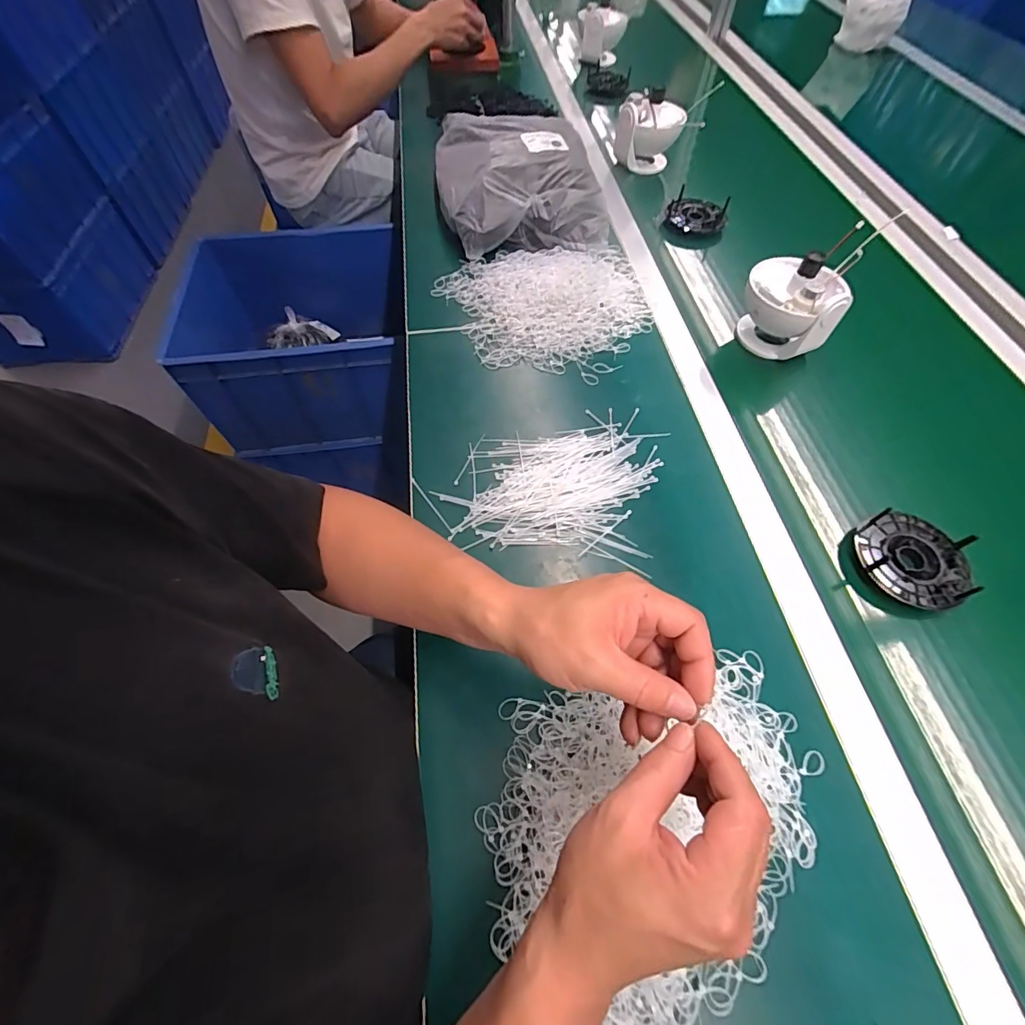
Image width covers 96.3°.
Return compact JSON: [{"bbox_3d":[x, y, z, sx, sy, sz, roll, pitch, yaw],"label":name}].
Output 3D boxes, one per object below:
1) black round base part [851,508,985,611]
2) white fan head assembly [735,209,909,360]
[{"bbox_3d":[0.393,0.045,0.450,0.096,0.029,0.099,1,60,-1],"label":"black round base part"},{"bbox_3d":[0.357,-0.272,0.587,0.120,0.107,0.109,25,62,13],"label":"white fan head assembly"}]

